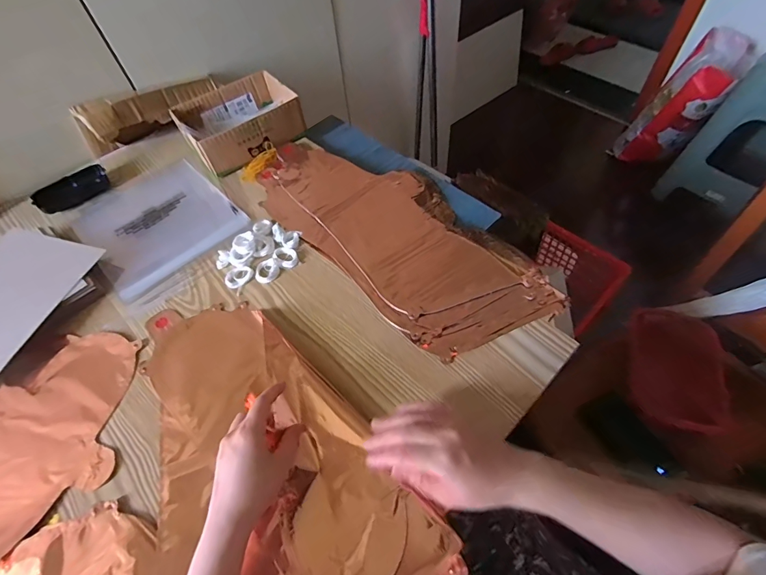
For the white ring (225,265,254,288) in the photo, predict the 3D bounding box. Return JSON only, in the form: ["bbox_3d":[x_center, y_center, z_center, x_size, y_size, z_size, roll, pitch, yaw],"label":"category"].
[{"bbox_3d":[-0.194,-0.015,0.539,0.038,0.004,0.031,-29,59,-14],"label":"white ring"}]

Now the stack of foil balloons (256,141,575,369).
[{"bbox_3d":[0.016,-0.085,0.566,0.205,0.013,0.445,-39,62,-20],"label":"stack of foil balloons"}]

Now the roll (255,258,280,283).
[{"bbox_3d":[-0.156,-0.022,0.542,0.034,0.004,0.033,-2,56,3],"label":"roll"}]

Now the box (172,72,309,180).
[{"bbox_3d":[-0.241,-0.284,0.679,0.185,0.057,0.144,-32,60,-16],"label":"box"}]

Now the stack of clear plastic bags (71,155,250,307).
[{"bbox_3d":[-0.346,-0.104,0.616,0.199,0.010,0.227,-40,62,-20],"label":"stack of clear plastic bags"}]

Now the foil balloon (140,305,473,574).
[{"bbox_3d":[-0.138,0.174,0.407,0.225,0.034,0.420,-36,61,-18],"label":"foil balloon"}]

